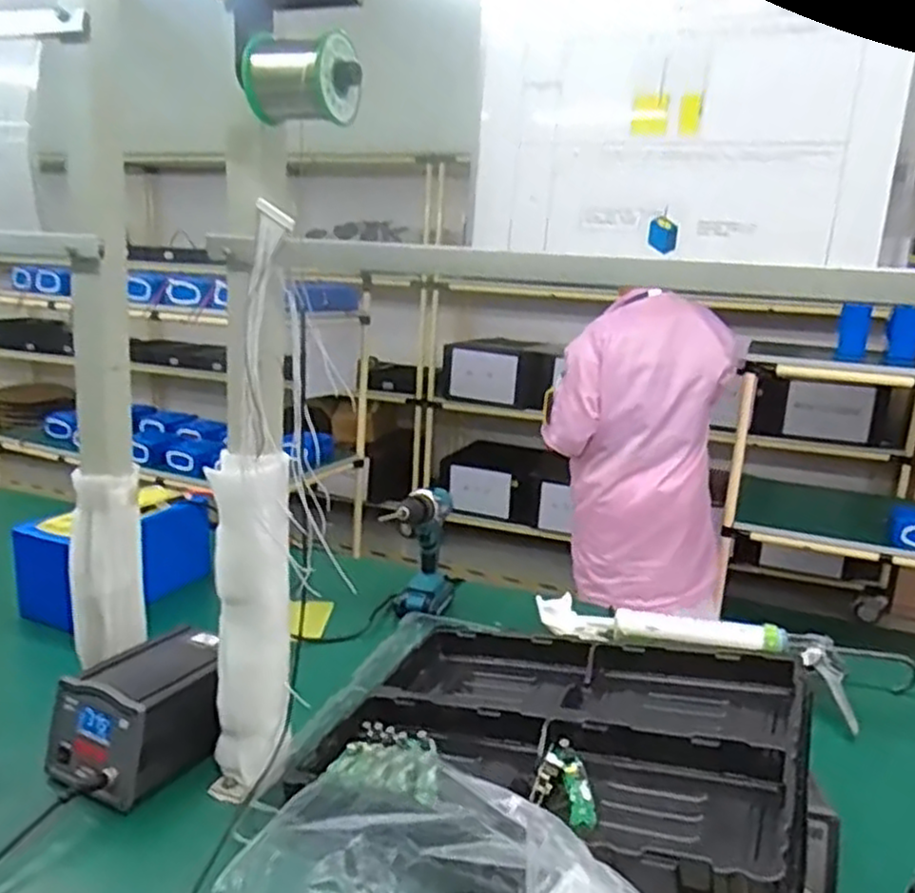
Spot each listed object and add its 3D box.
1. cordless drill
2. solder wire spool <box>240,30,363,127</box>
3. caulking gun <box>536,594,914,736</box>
[{"bbox_3d":[-0.057,0.170,1.212,0.084,0.214,0.222,1,16,10],"label":"cordless drill"},{"bbox_3d":[-0.131,-0.309,0.622,0.081,0.069,0.081,11,15,28],"label":"solder wire spool"},{"bbox_3d":[0.375,0.297,1.073,0.535,0.057,0.152,7,14,17],"label":"caulking gun"}]

